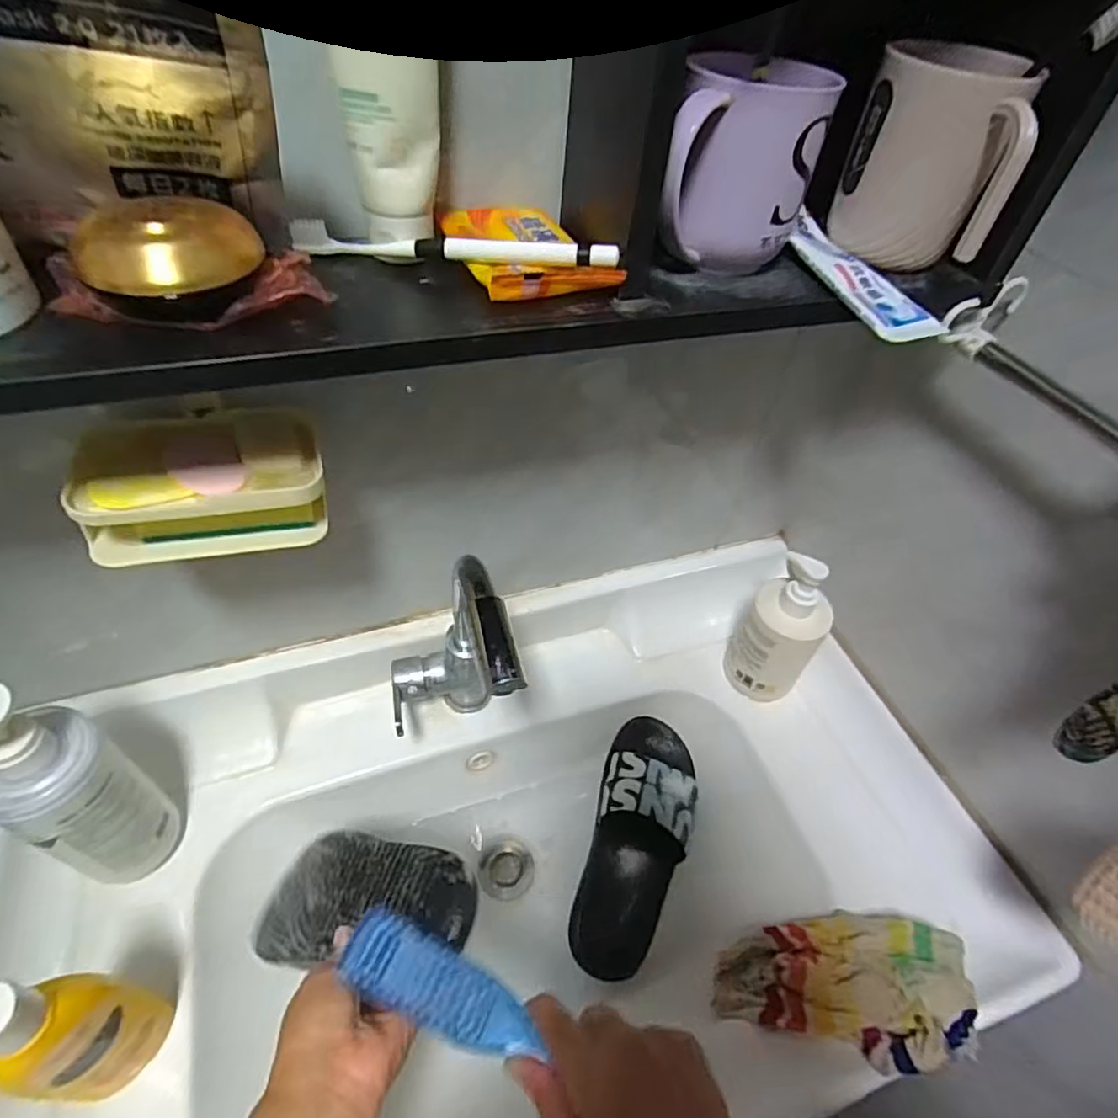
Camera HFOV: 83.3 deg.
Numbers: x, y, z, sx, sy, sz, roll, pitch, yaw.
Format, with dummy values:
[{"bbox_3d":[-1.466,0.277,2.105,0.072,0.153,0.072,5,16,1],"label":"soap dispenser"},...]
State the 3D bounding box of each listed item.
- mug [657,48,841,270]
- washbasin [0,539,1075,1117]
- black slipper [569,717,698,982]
[{"bbox_3d":[0.099,-0.208,0.341,0.071,0.094,0.081,19,49,11],"label":"mug"},{"bbox_3d":[-0.044,0.296,0.601,0.813,0.204,0.472,-12,51,-16],"label":"washbasin"},{"bbox_3d":[0.083,0.267,0.630,0.097,0.066,0.224,16,65,8],"label":"black slipper"}]

